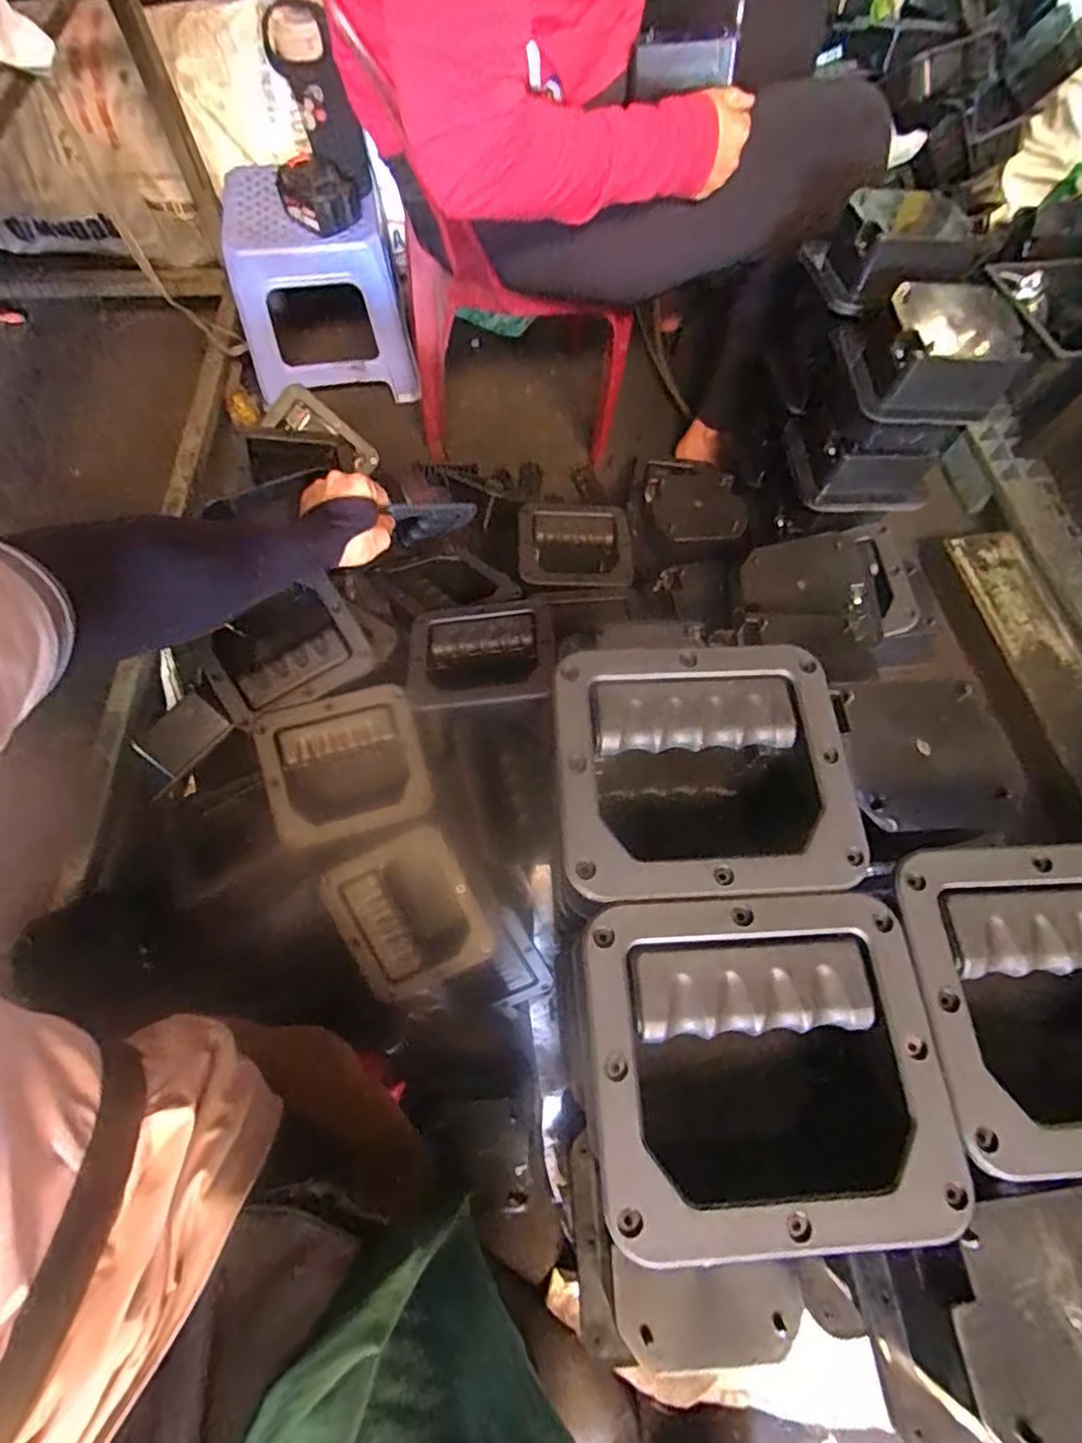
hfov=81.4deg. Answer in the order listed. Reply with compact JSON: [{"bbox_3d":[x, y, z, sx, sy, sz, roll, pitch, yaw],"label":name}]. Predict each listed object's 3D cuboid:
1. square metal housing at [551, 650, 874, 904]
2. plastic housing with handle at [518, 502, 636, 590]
[{"bbox_3d":[0.081,0.029,0.337,0.144,0.051,0.132,-1,65,-4],"label":"square metal housing"},{"bbox_3d":[0.045,-0.242,0.839,0.150,0.037,0.132,-1,65,-4],"label":"plastic housing with handle"}]

